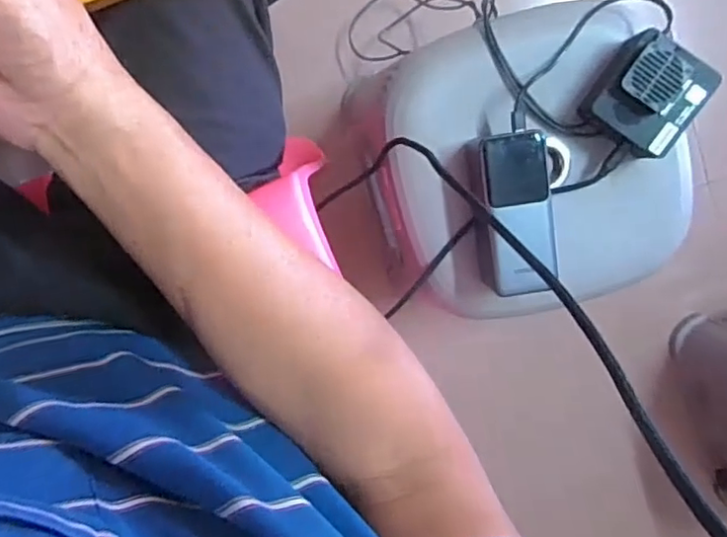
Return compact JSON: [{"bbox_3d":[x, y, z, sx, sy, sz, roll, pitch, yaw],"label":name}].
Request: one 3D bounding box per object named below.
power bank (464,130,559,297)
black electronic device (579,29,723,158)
[{"bbox_3d":[0.121,-0.045,0.504,0.063,0.055,0.127,-8,99,2],"label":"power bank"},{"bbox_3d":[0.227,-0.139,0.494,0.076,0.060,0.079,33,97,-5],"label":"black electronic device"}]

